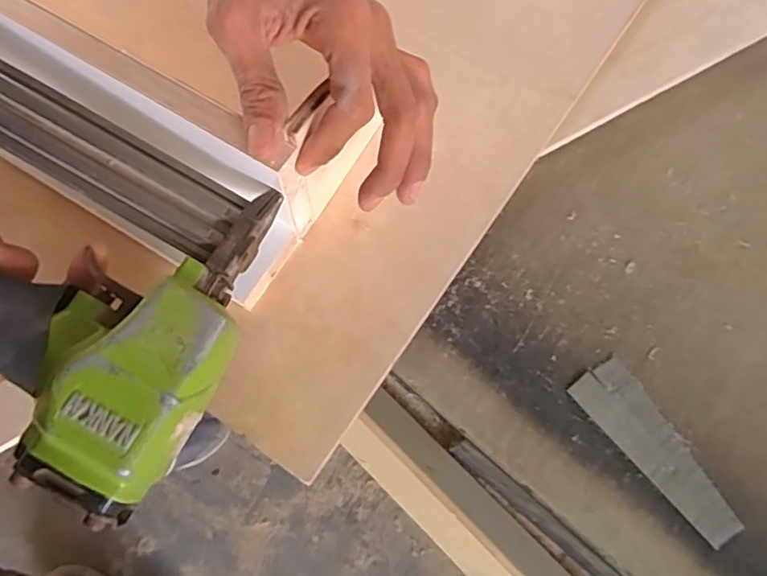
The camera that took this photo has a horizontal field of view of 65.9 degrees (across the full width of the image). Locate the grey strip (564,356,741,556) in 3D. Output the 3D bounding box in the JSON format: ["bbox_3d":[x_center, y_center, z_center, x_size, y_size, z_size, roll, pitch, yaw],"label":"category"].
[{"bbox_3d":[0.168,0.097,0.360,0.040,0.006,0.118,-36,75,-13],"label":"grey strip"}]

